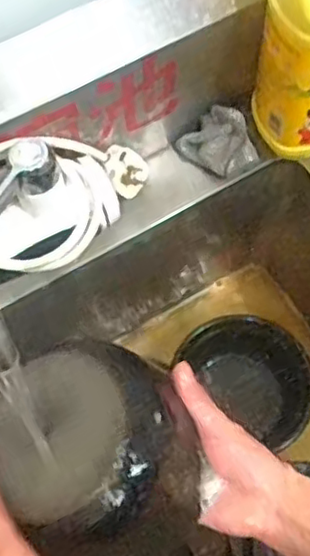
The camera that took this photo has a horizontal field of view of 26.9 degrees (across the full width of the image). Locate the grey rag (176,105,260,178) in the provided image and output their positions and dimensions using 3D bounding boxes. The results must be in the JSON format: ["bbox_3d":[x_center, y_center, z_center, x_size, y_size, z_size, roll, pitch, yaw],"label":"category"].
[{"bbox_3d":[0.065,-0.137,0.661,0.060,0.039,0.065,-30,69,-12],"label":"grey rag"}]

